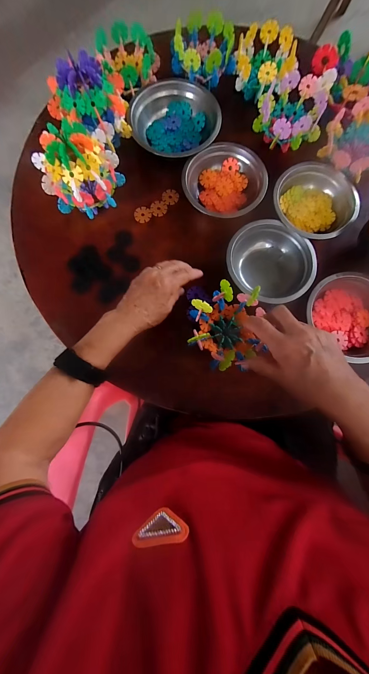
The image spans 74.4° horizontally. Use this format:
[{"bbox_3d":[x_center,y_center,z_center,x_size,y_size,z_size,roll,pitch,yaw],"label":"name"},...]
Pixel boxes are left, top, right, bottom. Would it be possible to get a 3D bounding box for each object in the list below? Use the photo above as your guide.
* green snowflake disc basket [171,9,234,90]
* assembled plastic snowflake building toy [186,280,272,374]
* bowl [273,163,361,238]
[{"bbox_3d":[0.034,-0.546,0.463,0.118,0.053,0.120,-3,81,-1],"label":"green snowflake disc basket"},{"bbox_3d":[0.067,-0.011,0.369,0.114,0.088,0.116,-1,81,-1],"label":"assembled plastic snowflake building toy"},{"bbox_3d":[0.229,-0.237,0.434,0.142,0.045,0.130,0,81,-1],"label":"bowl"}]

